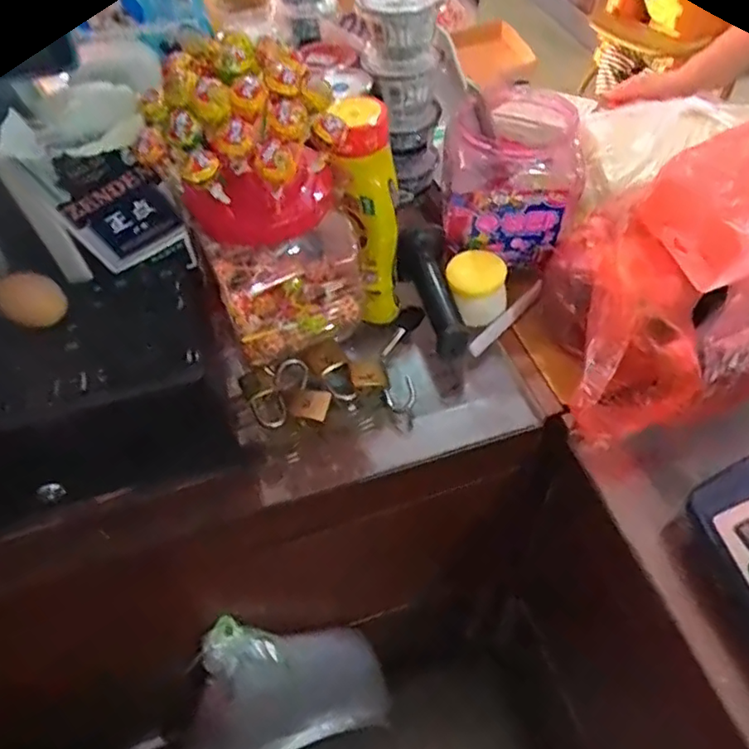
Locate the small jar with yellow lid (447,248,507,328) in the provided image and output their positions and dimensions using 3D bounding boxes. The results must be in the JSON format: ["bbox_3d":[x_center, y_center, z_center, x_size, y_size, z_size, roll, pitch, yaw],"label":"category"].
[{"bbox_3d":[0.108,-0.093,0.641,0.061,0.054,0.067,-2,53,2],"label":"small jar with yellow lid"}]

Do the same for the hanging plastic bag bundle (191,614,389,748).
[{"bbox_3d":[-0.139,0.432,0.804,0.299,0.406,0.083,-16,53,-9],"label":"hanging plastic bag bundle"}]

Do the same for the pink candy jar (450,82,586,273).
[{"bbox_3d":[0.142,-0.199,0.642,0.120,0.113,0.116,3,53,6],"label":"pink candy jar"}]

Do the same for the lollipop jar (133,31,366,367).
[{"bbox_3d":[-0.091,-0.134,0.519,0.142,0.248,0.122,-17,53,-9],"label":"lollipop jar"}]

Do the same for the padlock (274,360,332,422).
[{"bbox_3d":[-0.070,0.017,0.590,0.039,0.021,0.073,-28,56,-17],"label":"padlock"}]

